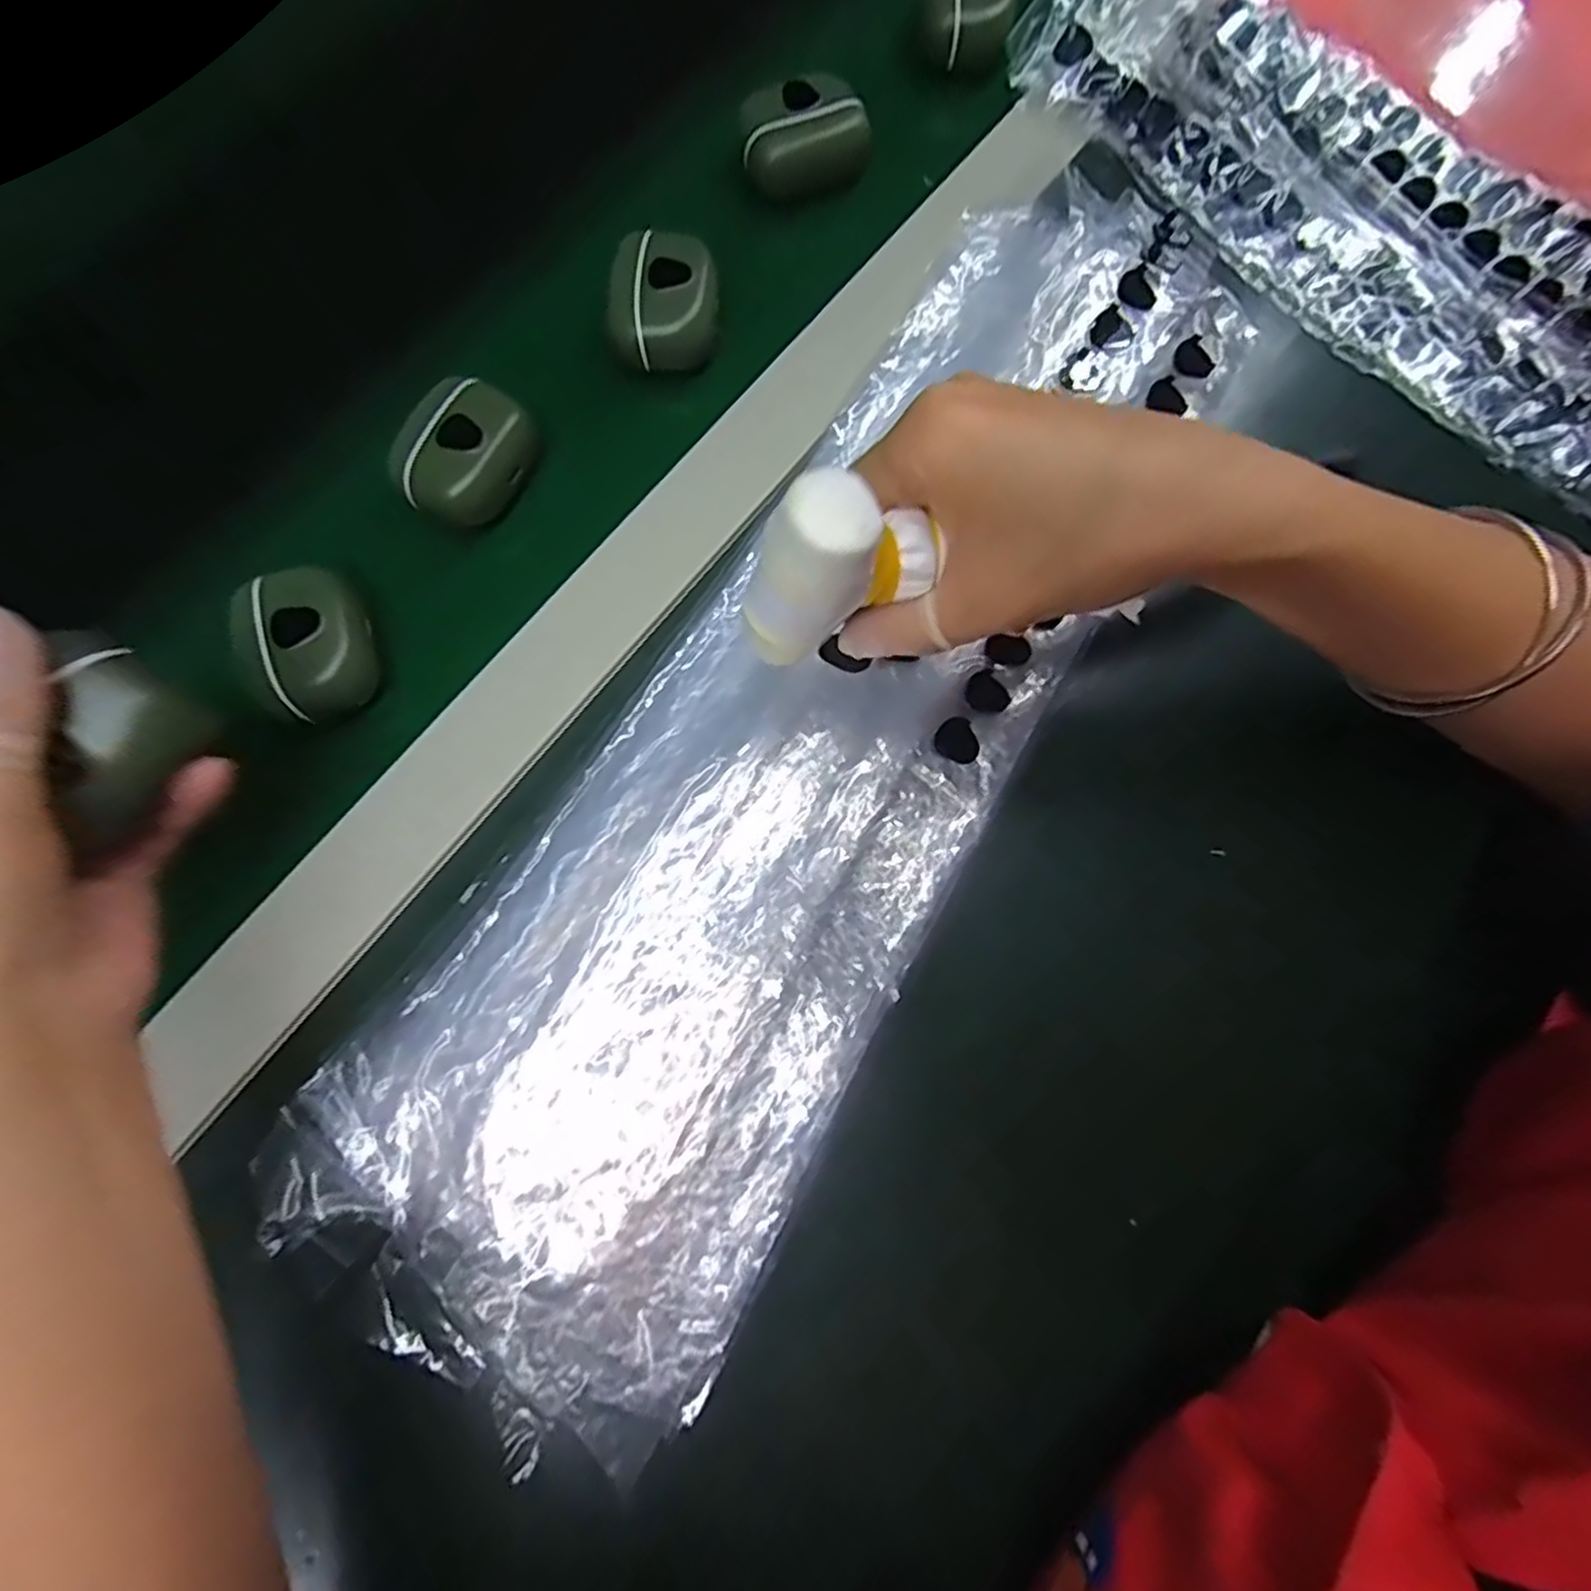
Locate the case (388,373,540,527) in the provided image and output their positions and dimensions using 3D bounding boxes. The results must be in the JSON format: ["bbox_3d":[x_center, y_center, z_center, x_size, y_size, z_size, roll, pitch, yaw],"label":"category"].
[{"bbox_3d":[-0.137,-0.141,0.295,0.041,0.024,0.057,34,80,7],"label":"case"}]

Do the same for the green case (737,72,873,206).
[{"bbox_3d":[0.003,-0.302,0.332,0.056,0.027,0.036,-21,79,-4],"label":"green case"}]

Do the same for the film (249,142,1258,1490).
[{"bbox_3d":[0.022,-0.031,0.276,0.152,0.020,0.509,33,81,8],"label":"film"}]

